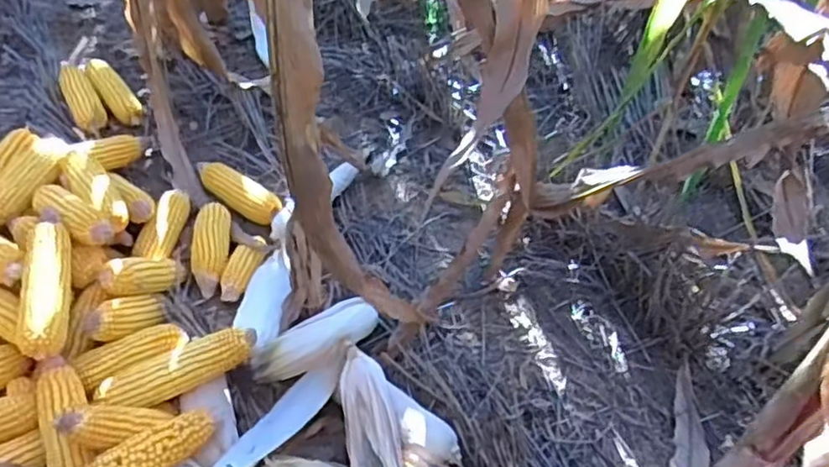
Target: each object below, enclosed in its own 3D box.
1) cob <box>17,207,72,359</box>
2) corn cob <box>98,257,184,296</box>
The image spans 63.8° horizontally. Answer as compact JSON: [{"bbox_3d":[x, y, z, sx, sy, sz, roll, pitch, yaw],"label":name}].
[{"bbox_3d":[-0.484,0.063,0.878,0.057,0.047,0.216,-6,59,-13],"label":"cob"},{"bbox_3d":[-0.384,0.060,0.964,0.054,0.041,0.136,29,12,20],"label":"corn cob"}]

